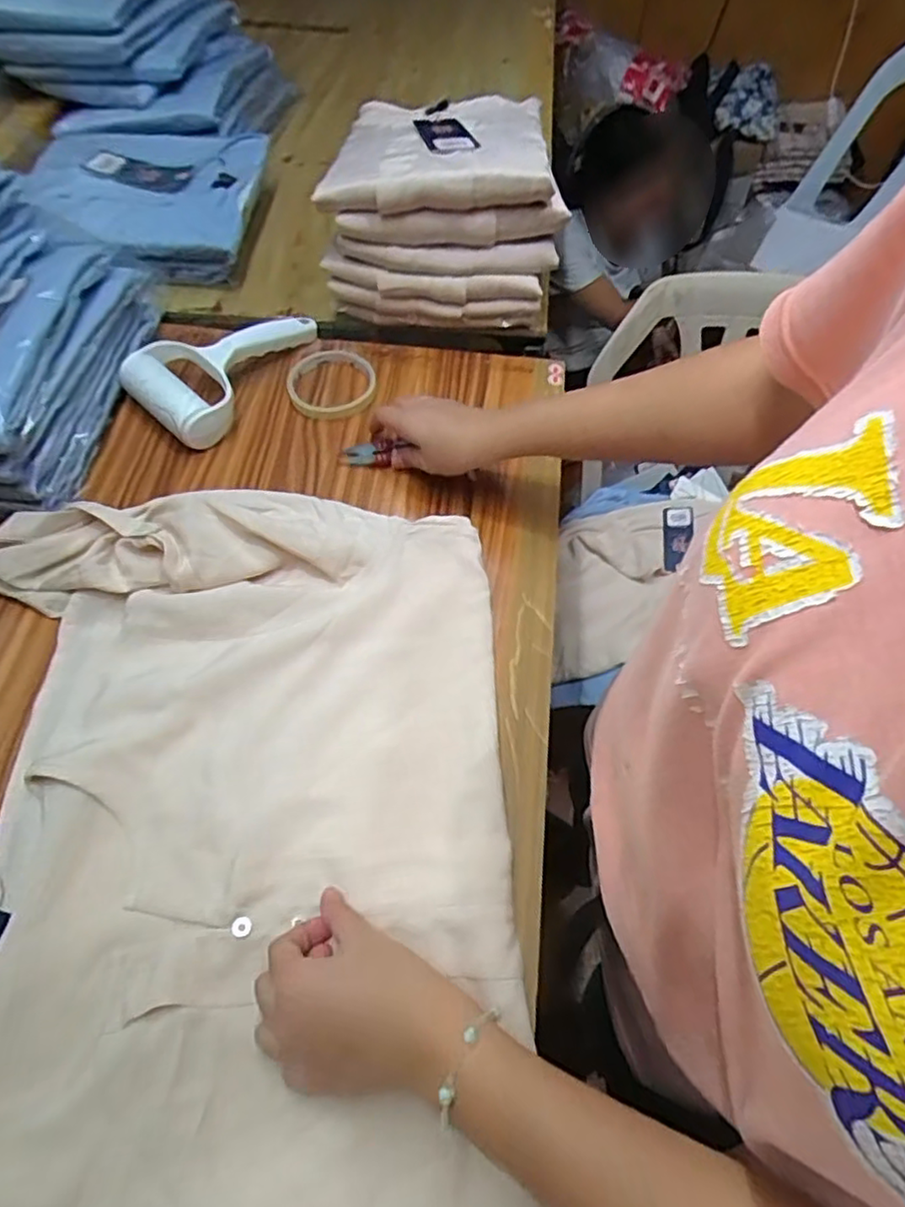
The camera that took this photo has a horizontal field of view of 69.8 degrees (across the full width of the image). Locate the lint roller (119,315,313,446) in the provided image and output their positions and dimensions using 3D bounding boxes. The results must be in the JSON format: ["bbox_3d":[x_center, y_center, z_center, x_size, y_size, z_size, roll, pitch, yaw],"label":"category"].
[{"bbox_3d":[-0.210,-0.233,0.628,0.185,0.043,0.116,-39,68,-23],"label":"lint roller"}]

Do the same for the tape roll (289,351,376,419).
[{"bbox_3d":[-0.118,-0.219,0.641,0.084,0.015,0.093,-12,60,-10],"label":"tape roll"}]

